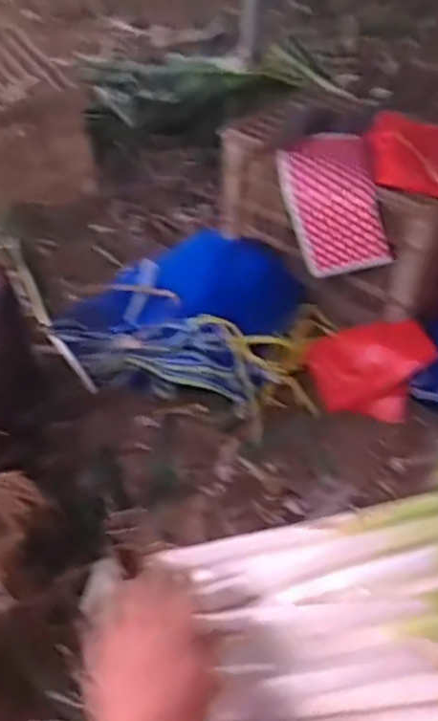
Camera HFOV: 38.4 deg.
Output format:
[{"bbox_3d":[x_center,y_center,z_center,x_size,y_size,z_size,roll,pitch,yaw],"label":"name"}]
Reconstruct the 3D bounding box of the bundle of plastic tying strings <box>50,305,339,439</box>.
[{"bbox_3d":[-0.088,0.002,1.191,0.538,0.132,0.184,6,46,5],"label":"bundle of plastic tying strings"}]

